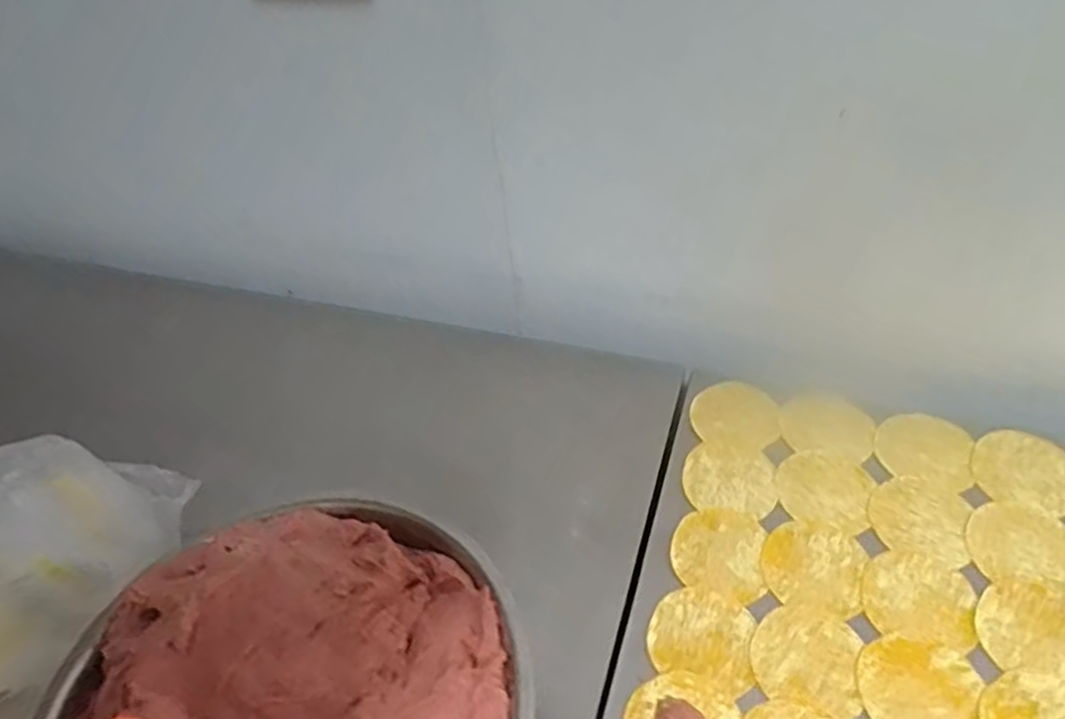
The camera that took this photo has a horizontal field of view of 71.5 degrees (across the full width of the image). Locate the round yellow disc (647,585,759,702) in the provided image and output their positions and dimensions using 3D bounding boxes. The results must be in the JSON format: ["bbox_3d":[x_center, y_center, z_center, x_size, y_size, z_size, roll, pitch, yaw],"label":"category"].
[{"bbox_3d":[0.127,0.205,0.550,0.075,0.004,0.071,-3,46,4],"label":"round yellow disc"}]

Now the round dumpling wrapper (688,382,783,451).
[{"bbox_3d":[0.191,0.048,0.692,0.078,0.004,0.077,-3,46,4],"label":"round dumpling wrapper"}]

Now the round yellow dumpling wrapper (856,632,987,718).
[{"bbox_3d":[0.269,0.226,0.515,0.078,0.004,0.071,-3,46,4],"label":"round yellow dumpling wrapper"}]

